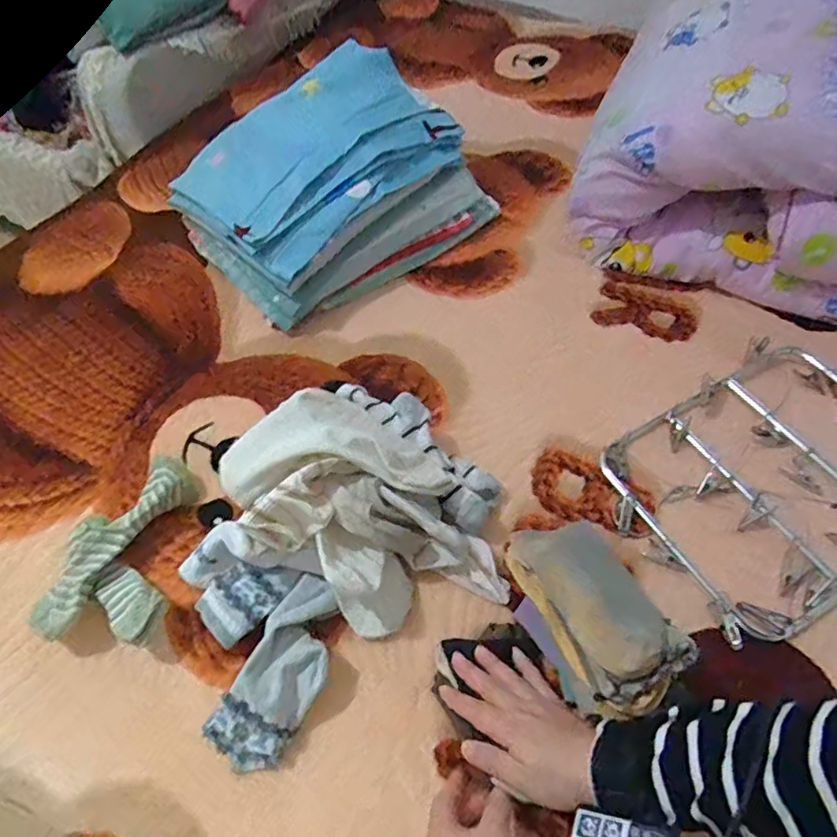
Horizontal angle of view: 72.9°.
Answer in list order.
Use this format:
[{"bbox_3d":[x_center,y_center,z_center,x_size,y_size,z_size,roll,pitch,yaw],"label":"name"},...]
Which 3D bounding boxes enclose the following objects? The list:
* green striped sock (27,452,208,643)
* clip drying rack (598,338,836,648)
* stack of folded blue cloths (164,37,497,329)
[{"bbox_3d":[-0.312,0.132,0.595,0.126,0.042,0.197,-1,53,3],"label":"green striped sock"},{"bbox_3d":[0.400,0.066,0.634,0.354,0.029,0.274,-28,56,-17],"label":"clip drying rack"},{"bbox_3d":[-0.118,-0.349,0.842,0.423,0.213,0.241,-33,57,-20],"label":"stack of folded blue cloths"}]

